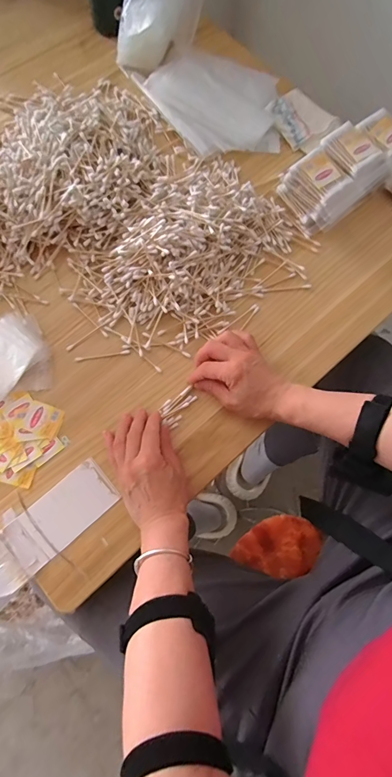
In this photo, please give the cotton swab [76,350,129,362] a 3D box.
[{"bbox_3d":[-0.118,-0.042,0.481,0.069,0.004,0.006,-8,73,-4],"label":"cotton swab"}]

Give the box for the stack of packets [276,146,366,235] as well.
[{"bbox_3d":[0.168,-0.270,0.515,0.061,0.051,0.099,-43,79,-13],"label":"stack of packets"}]

